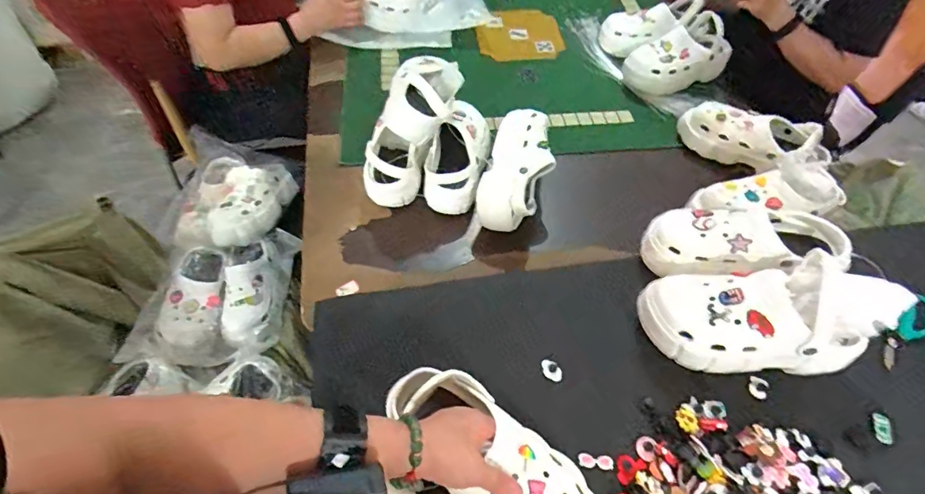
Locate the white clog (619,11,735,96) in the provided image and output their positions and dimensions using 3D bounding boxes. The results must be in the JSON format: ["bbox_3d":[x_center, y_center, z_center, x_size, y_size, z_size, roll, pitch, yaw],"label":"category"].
[{"bbox_3d":[0.499,-0.439,1.082,0.218,0.119,0.109,-18,56,-12],"label":"white clog"}]

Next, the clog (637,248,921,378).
[{"bbox_3d":[0.370,0.085,0.588,0.270,0.120,0.121,-2,54,0],"label":"clog"}]

